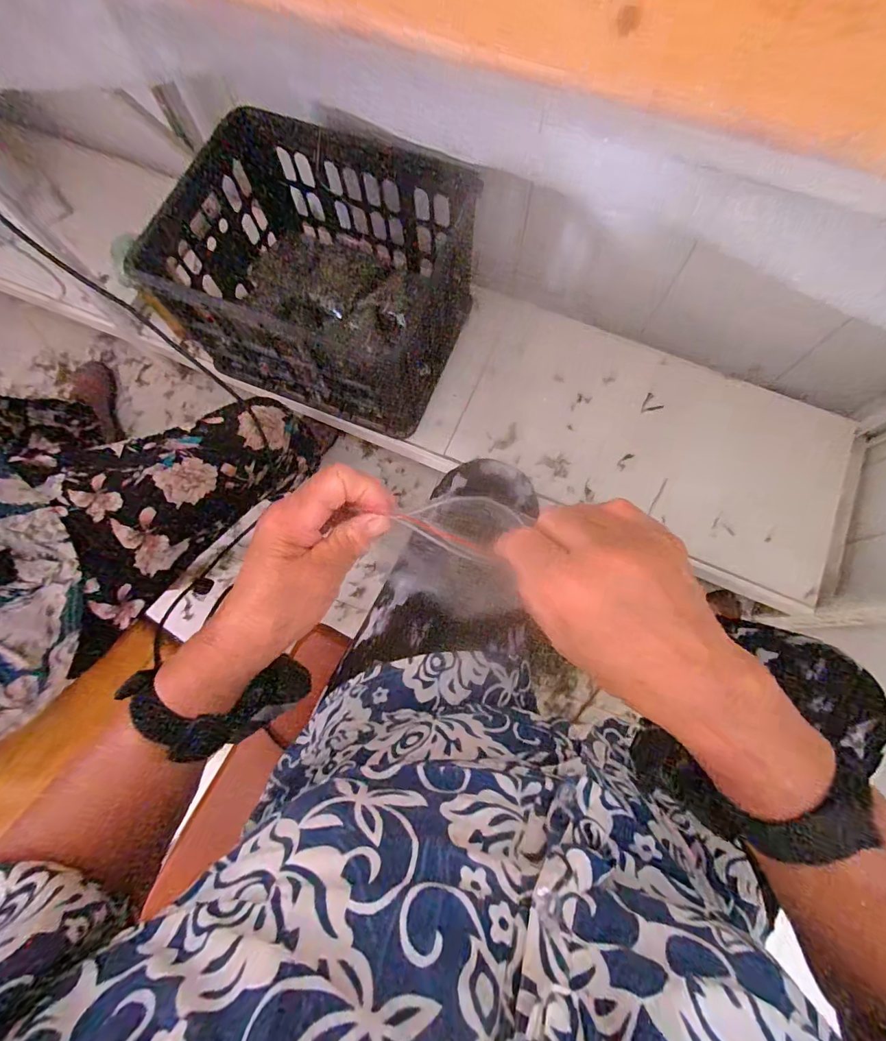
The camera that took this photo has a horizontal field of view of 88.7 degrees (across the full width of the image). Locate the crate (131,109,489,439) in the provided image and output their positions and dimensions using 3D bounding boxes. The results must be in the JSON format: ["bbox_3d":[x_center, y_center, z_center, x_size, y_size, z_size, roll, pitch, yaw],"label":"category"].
[{"bbox_3d":[-0.213,-0.426,0.810,0.478,0.235,0.358,21,75,6],"label":"crate"}]

